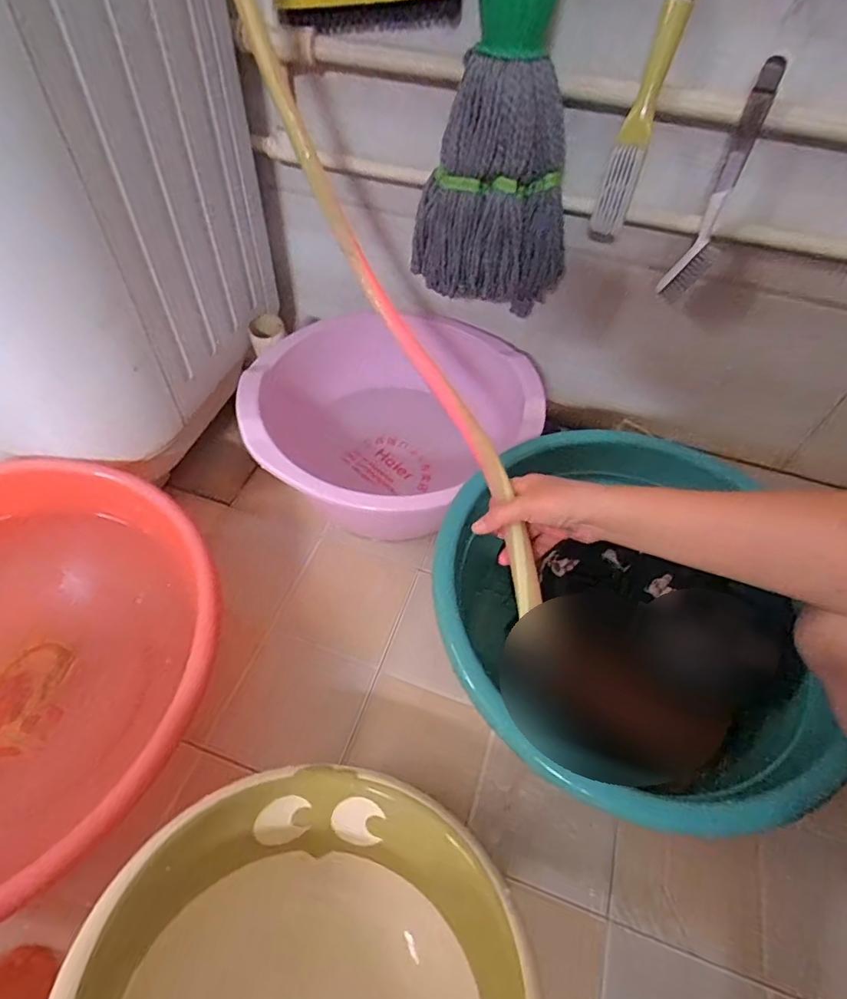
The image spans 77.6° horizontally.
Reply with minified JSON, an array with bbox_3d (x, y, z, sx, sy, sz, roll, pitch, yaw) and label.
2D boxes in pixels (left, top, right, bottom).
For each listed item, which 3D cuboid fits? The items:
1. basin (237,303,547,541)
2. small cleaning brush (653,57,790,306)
[{"bbox_3d":[-0.058,-0.106,0.771,0.378,0.172,0.347,2,53,-3],"label":"basin"},{"bbox_3d":[0.338,-0.341,0.595,0.045,0.240,0.040,26,55,15],"label":"small cleaning brush"}]

